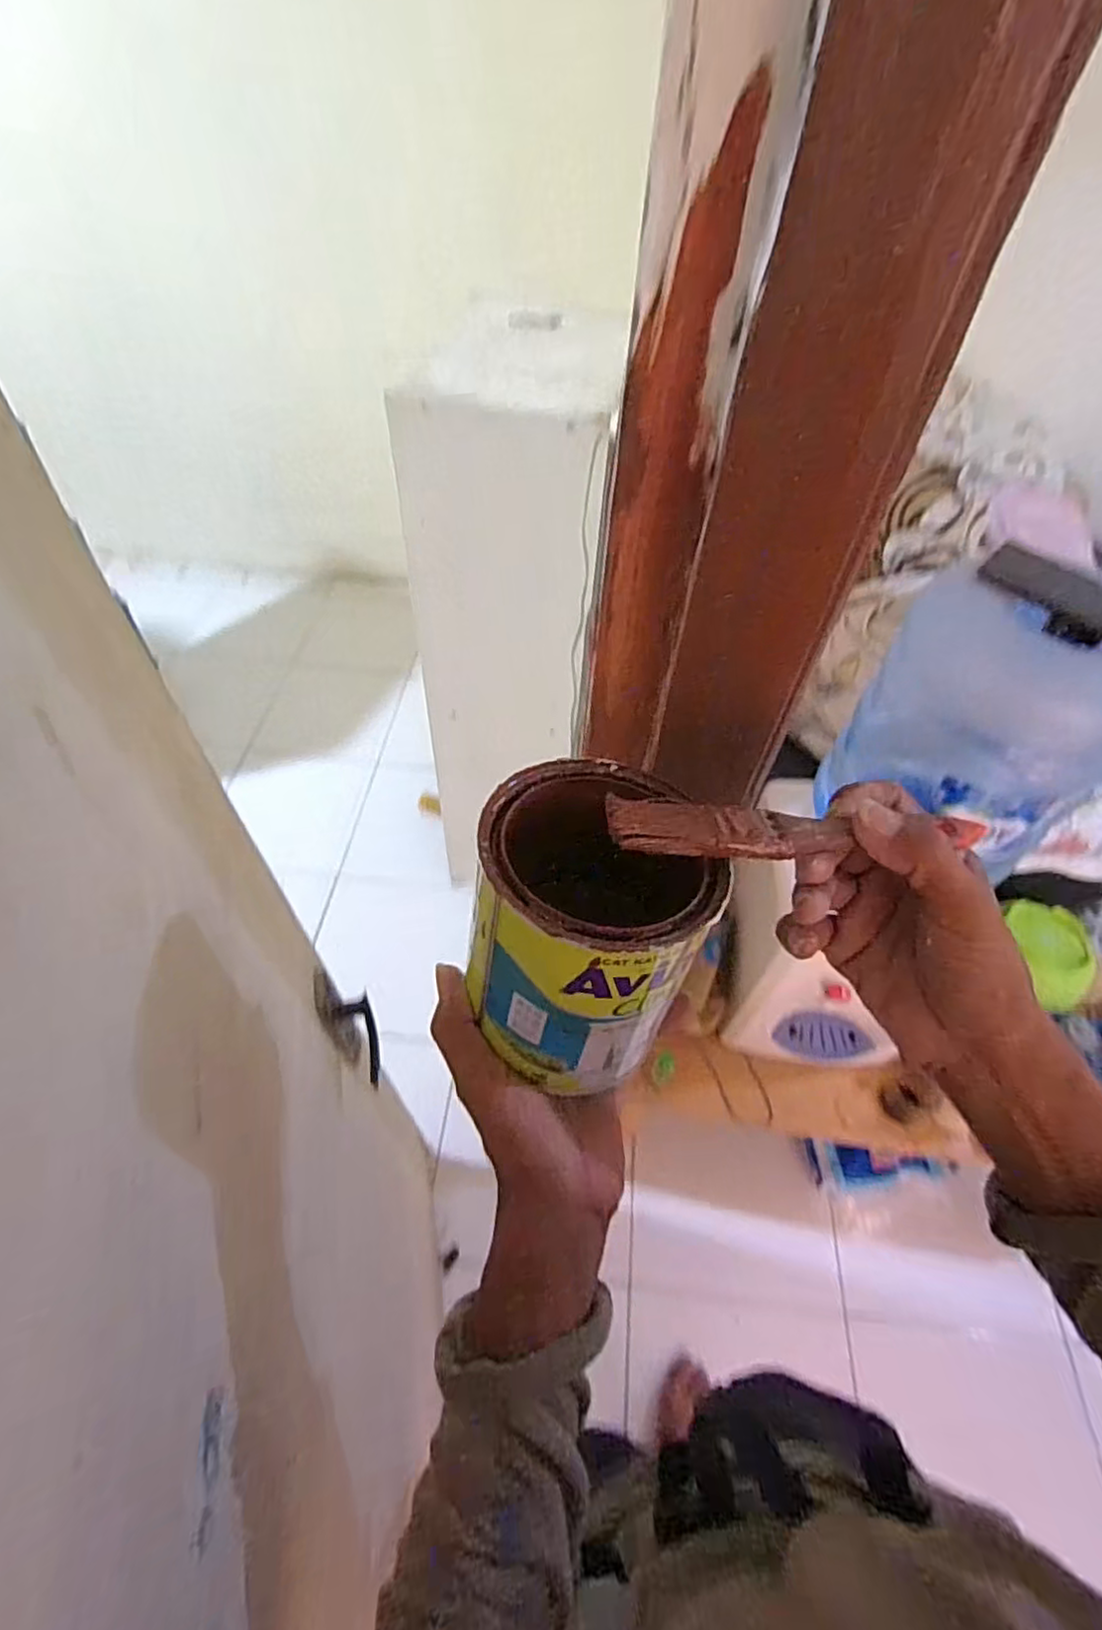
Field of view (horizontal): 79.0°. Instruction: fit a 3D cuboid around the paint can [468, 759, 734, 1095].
[{"bbox_3d":[0.019,0.043,0.300,0.097,0.108,0.117,13,54,7],"label":"paint can"}]

